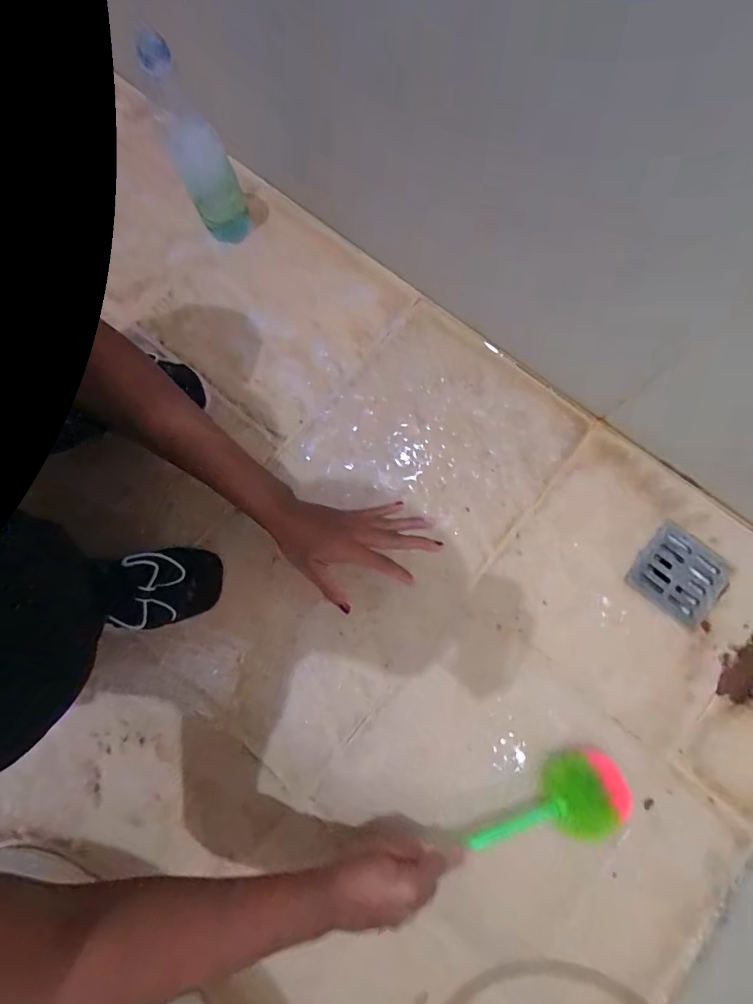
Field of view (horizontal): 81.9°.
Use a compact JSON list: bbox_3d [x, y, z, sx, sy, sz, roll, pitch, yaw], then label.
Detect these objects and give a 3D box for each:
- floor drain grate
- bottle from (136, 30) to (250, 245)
[{"bbox_3d":[0.377,0.092,0.540,0.101,0.006,0.096,38,82,8],"label":"floor drain grate"},{"bbox_3d":[-0.216,-0.420,0.538,0.064,0.215,0.068,-23,80,-4],"label":"bottle"}]

